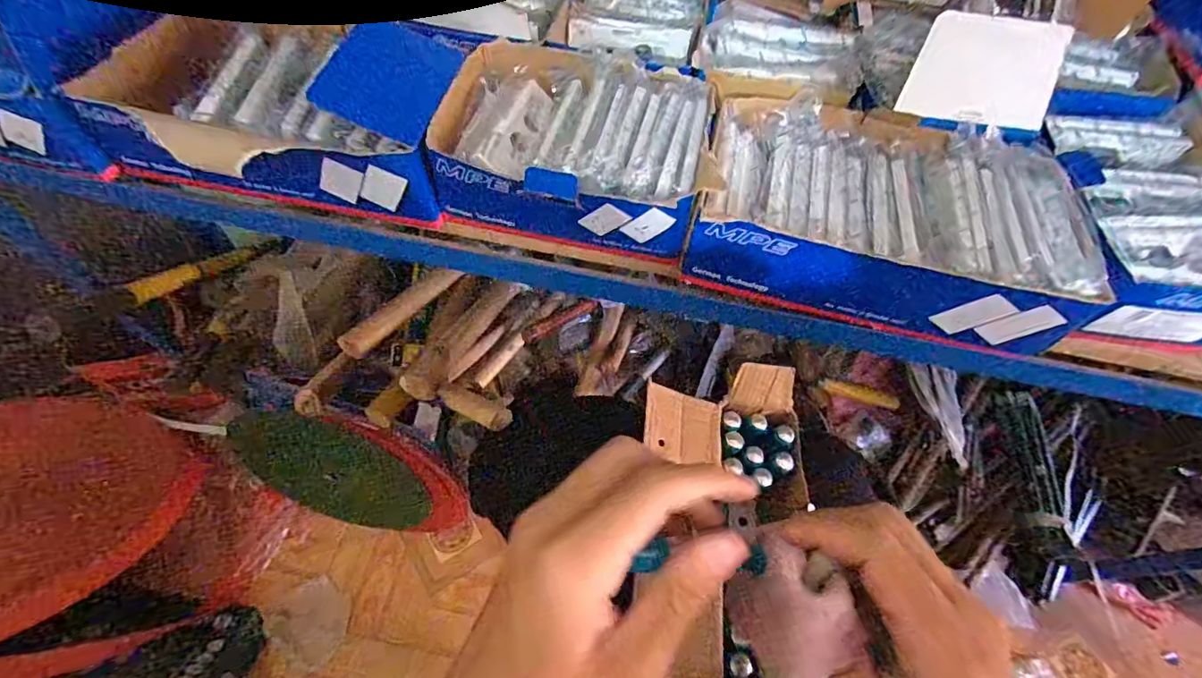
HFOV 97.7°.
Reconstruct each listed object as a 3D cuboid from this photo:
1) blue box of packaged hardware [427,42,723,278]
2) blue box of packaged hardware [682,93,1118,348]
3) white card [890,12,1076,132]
[{"bbox_3d":[-0.023,-0.162,0.461,0.221,0.080,0.188,7,60,0],"label":"blue box of packaged hardware"},{"bbox_3d":[0.228,-0.104,0.439,0.287,0.074,0.176,15,60,5],"label":"blue box of packaged hardware"},{"bbox_3d":[0.318,-0.222,0.434,0.112,0.078,0.006,9,26,4],"label":"white card"}]

